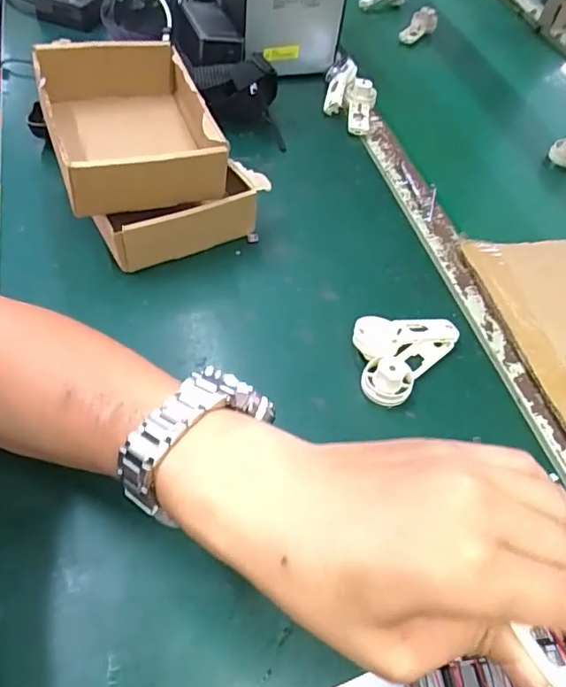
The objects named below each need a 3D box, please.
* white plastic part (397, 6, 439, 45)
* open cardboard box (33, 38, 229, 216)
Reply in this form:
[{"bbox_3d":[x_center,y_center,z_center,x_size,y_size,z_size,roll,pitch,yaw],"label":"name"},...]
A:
[{"bbox_3d":[0.218,-0.510,0.868,0.039,0.026,0.095,28,55,11],"label":"white plastic part"},{"bbox_3d":[-0.139,-0.197,0.483,0.131,0.062,0.179,-14,57,-19],"label":"open cardboard box"}]

